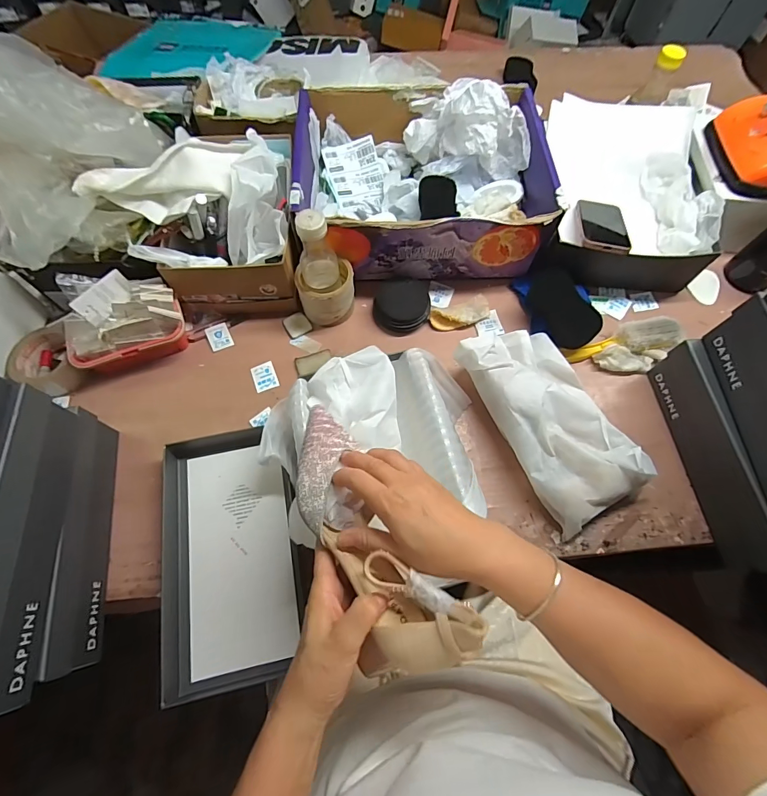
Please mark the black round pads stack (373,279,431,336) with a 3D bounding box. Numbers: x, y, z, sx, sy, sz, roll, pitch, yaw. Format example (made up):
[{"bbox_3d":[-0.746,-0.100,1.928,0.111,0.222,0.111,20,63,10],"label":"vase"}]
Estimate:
[{"bbox_3d":[0.032,-0.158,0.664,0.093,0.037,0.110,5,67,1],"label":"black round pads stack"}]

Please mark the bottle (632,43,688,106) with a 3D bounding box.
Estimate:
[{"bbox_3d":[0.488,-0.566,0.690,0.049,0.079,0.037,33,70,13],"label":"bottle"}]

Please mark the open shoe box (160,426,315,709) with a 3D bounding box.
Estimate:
[{"bbox_3d":[-0.194,0.190,0.515,0.166,0.047,0.312,-15,68,-7],"label":"open shoe box"}]

